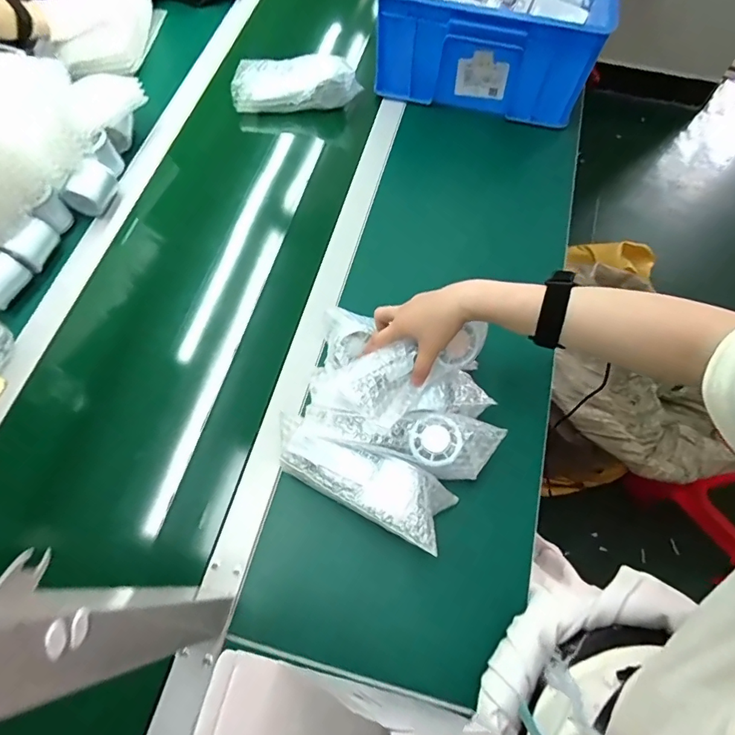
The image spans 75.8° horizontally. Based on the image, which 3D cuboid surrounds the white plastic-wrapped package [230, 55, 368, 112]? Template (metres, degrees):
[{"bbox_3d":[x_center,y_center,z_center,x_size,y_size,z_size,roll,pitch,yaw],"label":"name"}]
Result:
[{"bbox_3d":[-0.119,-0.479,0.793,0.210,0.055,0.089,1,64,-2],"label":"white plastic-wrapped package"}]

